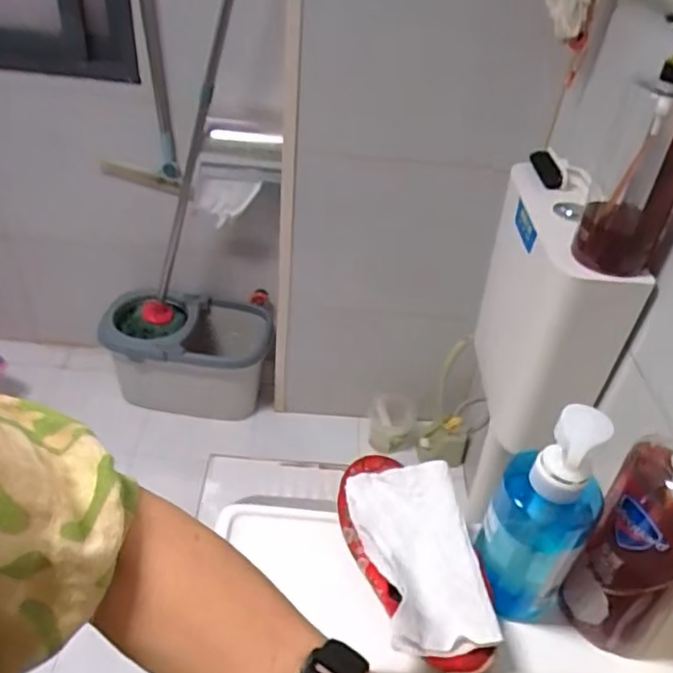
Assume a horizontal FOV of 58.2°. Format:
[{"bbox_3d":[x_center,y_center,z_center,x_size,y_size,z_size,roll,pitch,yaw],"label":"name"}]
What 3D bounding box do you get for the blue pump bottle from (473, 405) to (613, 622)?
[{"bbox_3d":[0.145,0.124,0.430,0.065,0.194,0.054,23,42,19],"label":"blue pump bottle"}]

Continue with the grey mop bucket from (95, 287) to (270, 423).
[{"bbox_3d":[-0.403,0.057,1.634,0.427,0.269,0.248,1,40,-6],"label":"grey mop bucket"}]

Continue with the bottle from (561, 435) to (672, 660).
[{"bbox_3d":[0.214,0.129,0.401,0.048,0.228,0.078,-25,49,-33],"label":"bottle"}]

